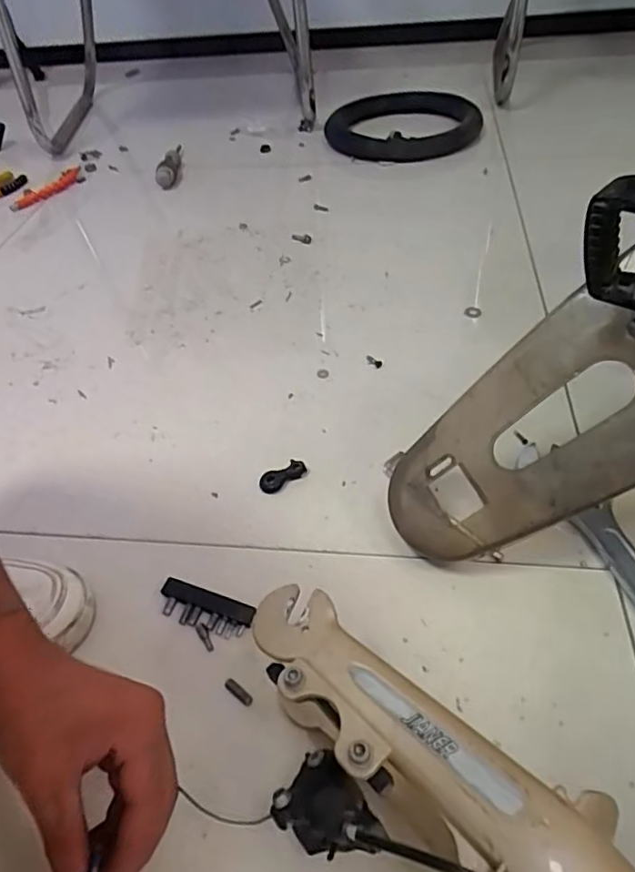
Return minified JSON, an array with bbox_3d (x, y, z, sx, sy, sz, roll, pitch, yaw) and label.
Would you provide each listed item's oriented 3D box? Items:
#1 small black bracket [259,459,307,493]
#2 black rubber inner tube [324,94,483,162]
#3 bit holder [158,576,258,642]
[{"bbox_3d":[-0.032,0.036,0.528,0.046,0.010,0.016,-26,49,-17],"label":"small black bracket"},{"bbox_3d":[0.162,-0.592,1.076,0.280,0.033,0.276,5,47,11],"label":"black rubber inner tube"},{"bbox_3d":[-0.088,0.134,0.443,0.078,0.008,0.028,13,50,18],"label":"bit holder"}]

